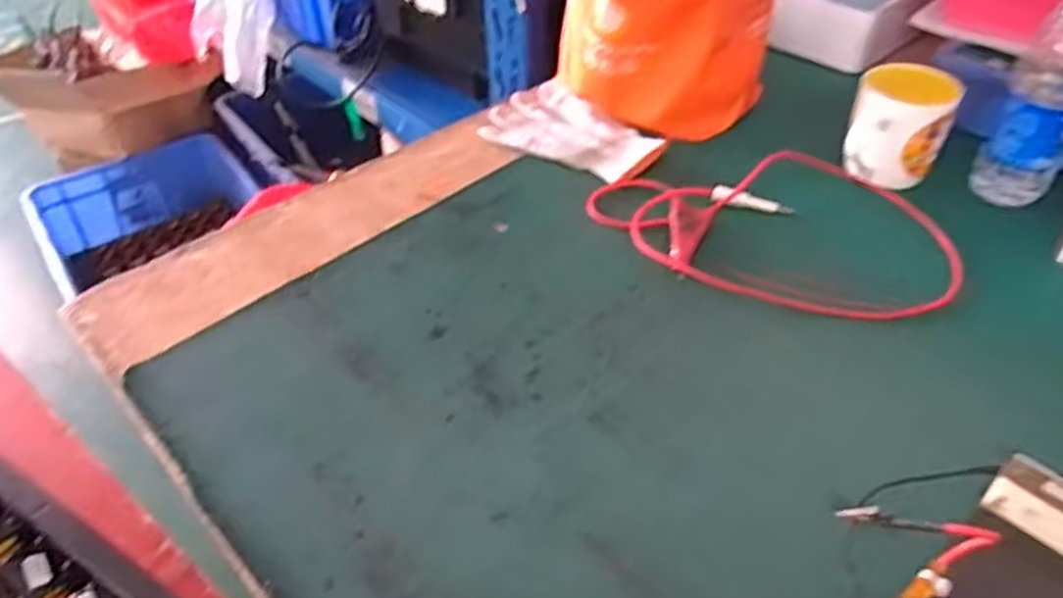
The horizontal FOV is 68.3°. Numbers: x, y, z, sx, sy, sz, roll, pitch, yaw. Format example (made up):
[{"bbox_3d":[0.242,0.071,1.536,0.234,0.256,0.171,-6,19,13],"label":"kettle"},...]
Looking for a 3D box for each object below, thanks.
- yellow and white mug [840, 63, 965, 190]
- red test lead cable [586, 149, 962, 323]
[{"bbox_3d":[0.338,-0.152,0.725,0.081,0.098,0.081,20,46,22],"label":"yellow and white mug"},{"bbox_3d":[0.215,-0.079,0.692,0.310,0.019,0.212,20,46,22],"label":"red test lead cable"}]

